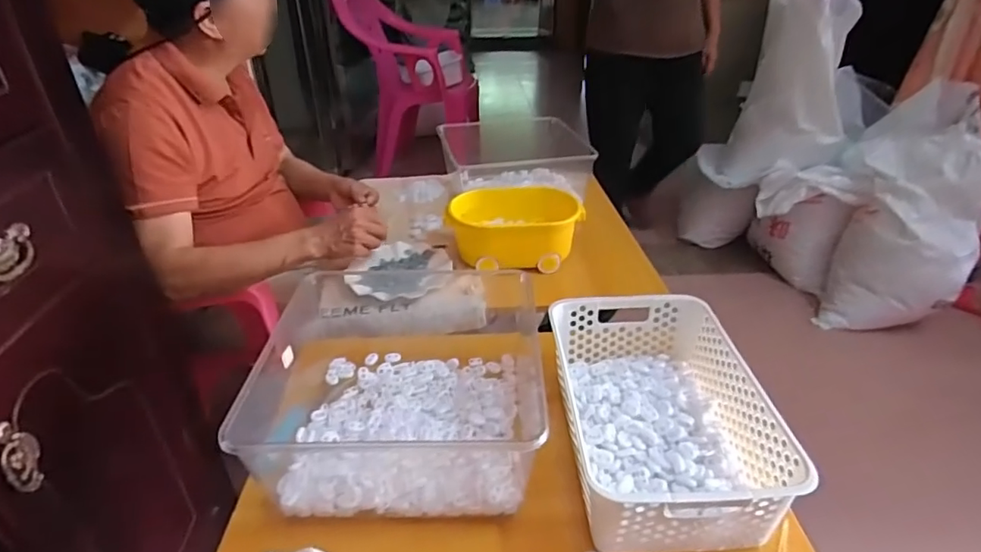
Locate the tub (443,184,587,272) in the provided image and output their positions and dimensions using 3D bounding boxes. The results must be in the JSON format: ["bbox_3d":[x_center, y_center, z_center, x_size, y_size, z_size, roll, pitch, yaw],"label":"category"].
[{"bbox_3d":[0.045,-0.090,1.019,0.242,0.099,0.150,3,32,6],"label":"tub"}]

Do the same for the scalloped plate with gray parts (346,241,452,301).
[{"bbox_3d":[-0.163,-0.005,0.998,0.179,0.040,0.176,0,31,0],"label":"scalloped plate with gray parts"}]

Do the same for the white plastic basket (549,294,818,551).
[{"bbox_3d":[0.186,0.155,0.630,0.197,0.108,0.304,-2,31,-3],"label":"white plastic basket"}]

